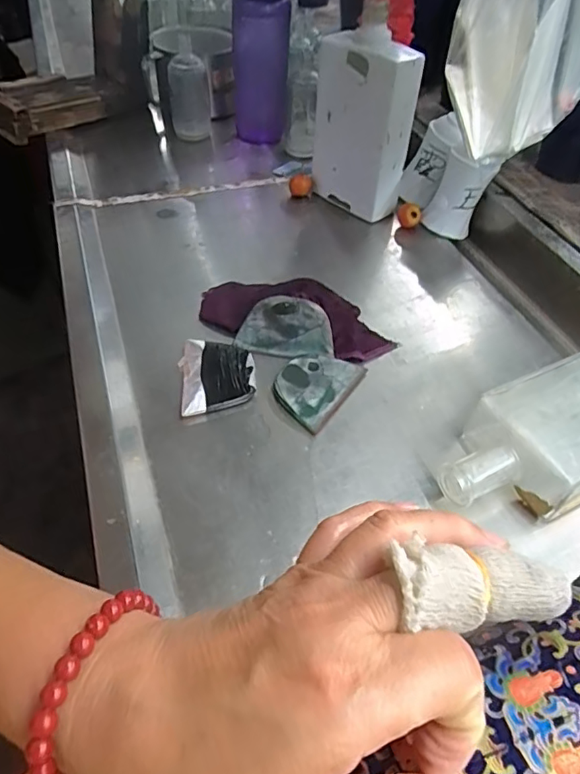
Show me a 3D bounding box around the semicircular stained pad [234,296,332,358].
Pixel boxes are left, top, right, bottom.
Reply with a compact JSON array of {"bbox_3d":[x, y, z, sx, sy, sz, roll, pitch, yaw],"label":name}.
[{"bbox_3d":[-0.004,-0.055,0.481,0.083,0.006,0.054,3,79,5],"label":"semicircular stained pad"}]

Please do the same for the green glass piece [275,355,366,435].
[{"bbox_3d":[0.021,-0.002,0.453,0.057,0.011,0.081,30,51,23],"label":"green glass piece"}]

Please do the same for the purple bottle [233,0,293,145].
[{"bbox_3d":[-0.039,-0.453,0.721,0.072,0.238,0.066,-6,46,-9],"label":"purple bottle"}]

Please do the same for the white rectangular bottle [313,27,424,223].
[{"bbox_3d":[0.080,-0.290,0.615,0.059,0.183,0.107,-25,52,-26],"label":"white rectangular bottle"}]

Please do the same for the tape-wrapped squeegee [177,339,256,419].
[{"bbox_3d":[-0.062,-0.011,0.456,0.061,0.010,0.083,-7,47,-10],"label":"tape-wrapped squeegee"}]

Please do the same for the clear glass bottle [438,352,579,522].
[{"bbox_3d":[0.203,0.034,0.402,0.226,0.049,0.091,-17,49,-19],"label":"clear glass bottle"}]

